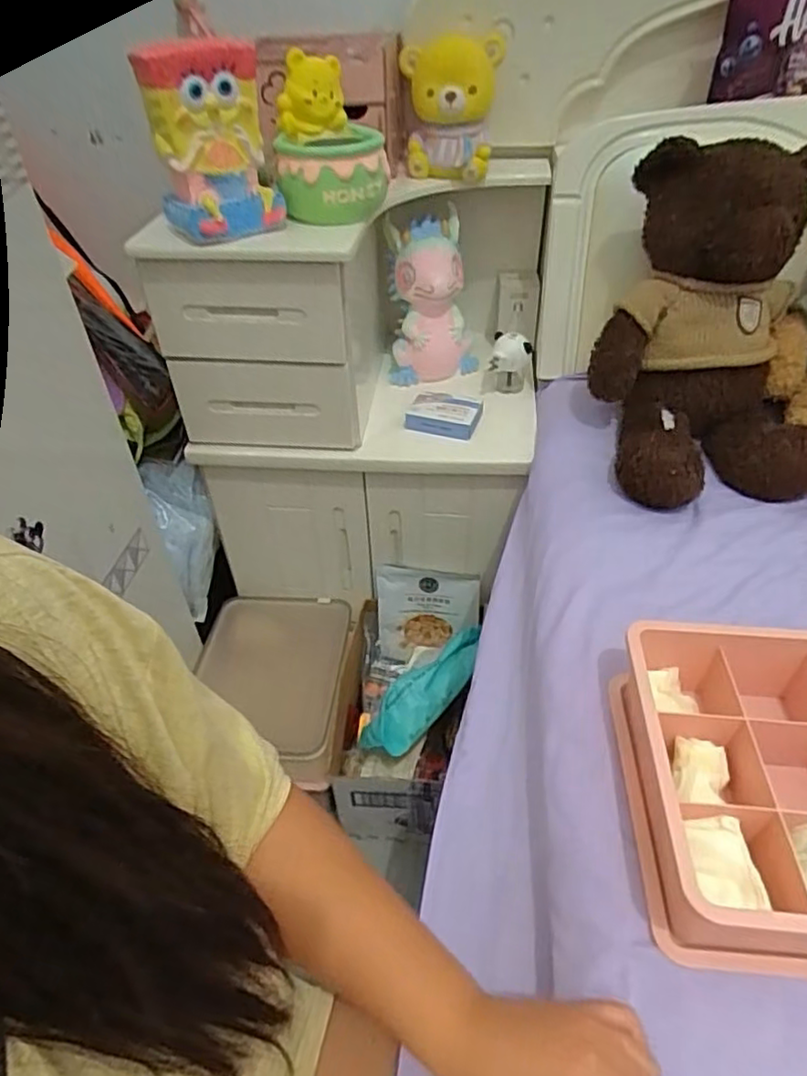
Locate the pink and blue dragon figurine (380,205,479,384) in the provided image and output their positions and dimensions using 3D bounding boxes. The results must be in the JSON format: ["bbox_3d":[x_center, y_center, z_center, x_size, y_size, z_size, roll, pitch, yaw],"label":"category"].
[{"bbox_3d":[0.047,-0.362,0.999,0.140,0.222,0.086,0,41,4],"label":"pink and blue dragon figurine"}]

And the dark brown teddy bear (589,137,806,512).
[{"bbox_3d":[0.356,-0.231,0.738,0.241,0.314,0.289,1,41,2],"label":"dark brown teddy bear"}]

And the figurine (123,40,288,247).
[{"bbox_3d":[-0.204,-0.421,0.694,0.122,0.173,0.065,-12,43,-13],"label":"figurine"}]

